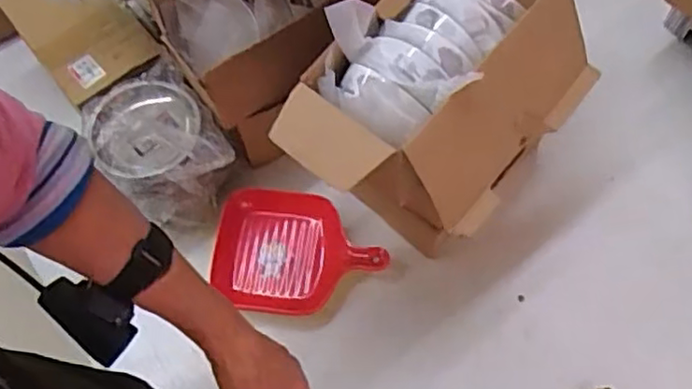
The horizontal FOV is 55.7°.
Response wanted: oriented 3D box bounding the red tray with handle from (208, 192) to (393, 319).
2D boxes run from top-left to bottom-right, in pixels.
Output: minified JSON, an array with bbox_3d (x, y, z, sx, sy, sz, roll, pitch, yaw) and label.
[{"bbox_3d":[-0.058,0.078,0.818,0.215,0.050,0.153,7,66,4],"label":"red tray with handle"}]

